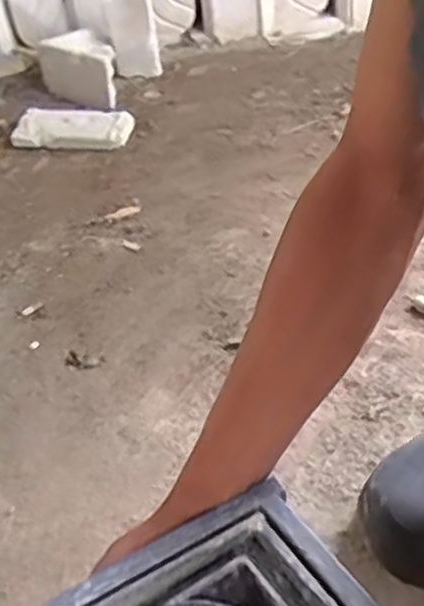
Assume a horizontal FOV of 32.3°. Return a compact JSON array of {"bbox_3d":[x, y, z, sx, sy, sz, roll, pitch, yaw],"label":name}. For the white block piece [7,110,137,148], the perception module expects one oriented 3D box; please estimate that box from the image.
[{"bbox_3d":[-0.242,-0.312,1.290,0.201,0.031,0.099,2,38,10],"label":"white block piece"}]

